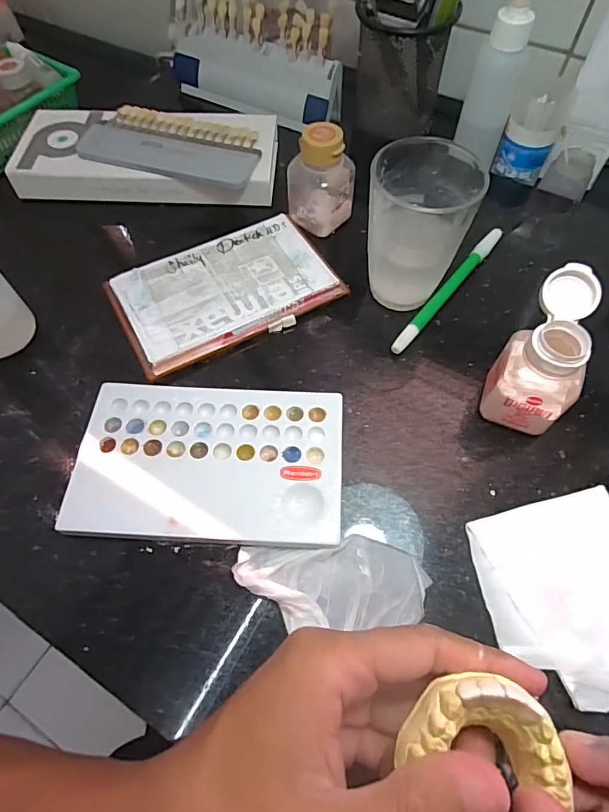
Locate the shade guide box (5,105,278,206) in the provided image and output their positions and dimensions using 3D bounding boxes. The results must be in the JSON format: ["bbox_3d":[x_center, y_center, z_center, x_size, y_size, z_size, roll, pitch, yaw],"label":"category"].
[{"bbox_3d":[-0.133,-0.217,0.397,0.215,0.035,0.088,3,62,3],"label":"shade guide box"}]

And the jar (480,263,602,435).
[{"bbox_3d":[0.140,-0.028,0.266,0.046,0.075,0.066,29,66,15],"label":"jar"}]

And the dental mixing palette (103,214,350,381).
[{"bbox_3d":[-0.057,-0.084,0.330,0.148,0.015,0.089,-26,64,-12],"label":"dental mixing palette"}]

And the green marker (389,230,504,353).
[{"bbox_3d":[0.107,-0.087,0.335,0.010,0.009,0.143,35,68,18],"label":"green marker"}]

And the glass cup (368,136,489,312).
[{"bbox_3d":[0.073,-0.115,0.305,0.065,0.089,0.067,0,62,1],"label":"glass cup"}]

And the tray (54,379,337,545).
[{"bbox_3d":[-0.054,0.032,0.269,0.151,0.013,0.093,2,62,2],"label":"tray"}]

